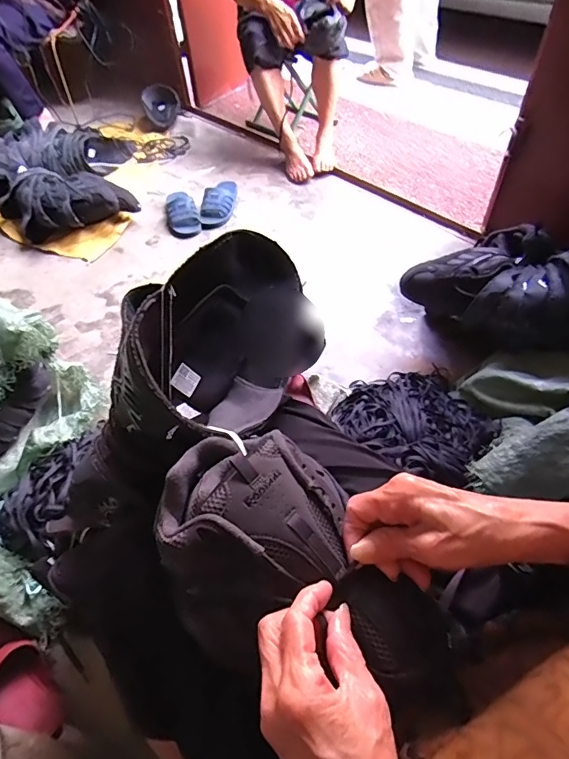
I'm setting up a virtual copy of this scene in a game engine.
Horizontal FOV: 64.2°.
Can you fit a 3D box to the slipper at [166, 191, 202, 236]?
[{"bbox_3d":[-0.330,-0.542,1.436,0.093,0.058,0.215,-15,53,-8],"label":"slipper"}]

